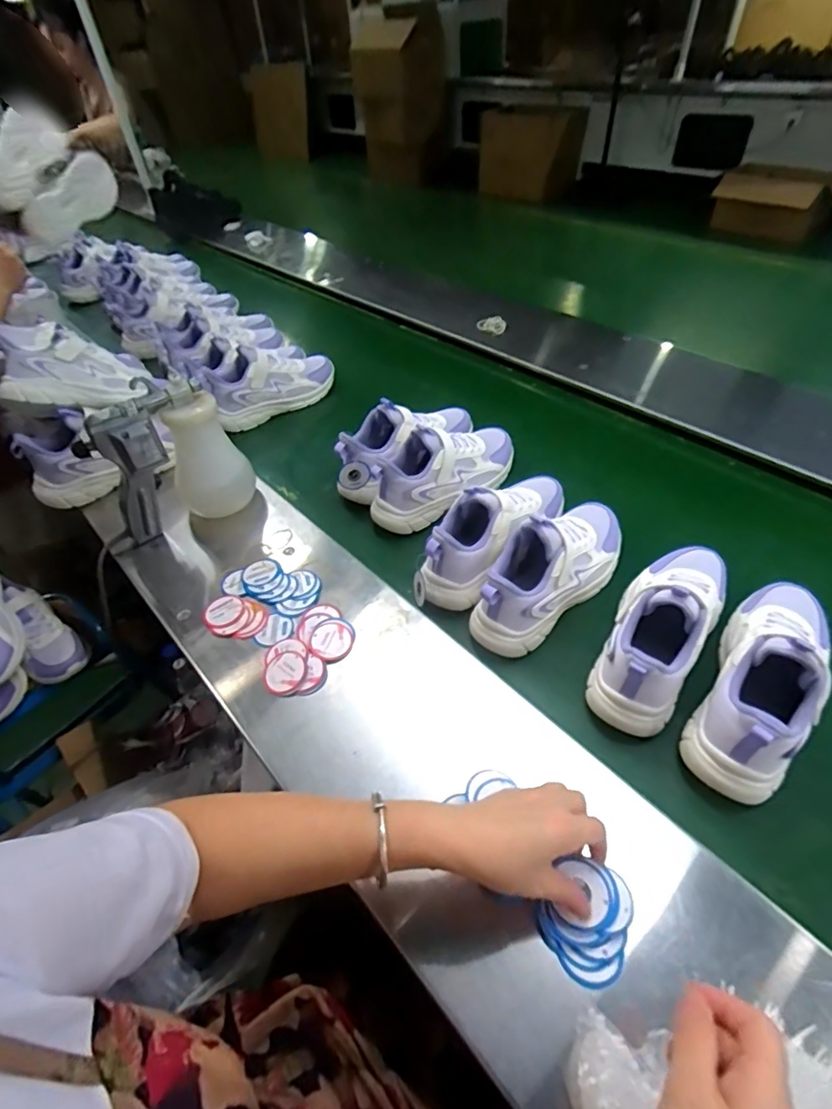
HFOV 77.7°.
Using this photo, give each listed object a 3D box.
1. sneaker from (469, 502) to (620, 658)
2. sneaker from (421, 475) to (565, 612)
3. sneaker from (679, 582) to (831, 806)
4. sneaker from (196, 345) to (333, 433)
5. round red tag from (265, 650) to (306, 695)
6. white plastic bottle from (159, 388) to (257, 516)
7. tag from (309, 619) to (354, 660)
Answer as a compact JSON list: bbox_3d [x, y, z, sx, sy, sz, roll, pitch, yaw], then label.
[{"bbox_3d":[0.168,0.007,0.621,0.257,0.113,0.094,-35,56,-23],"label":"sneaker"},{"bbox_3d":[0.097,-0.046,0.669,0.095,0.102,0.256,33,59,28],"label":"sneaker"},{"bbox_3d":[0.357,0.114,0.507,0.101,0.120,0.245,28,57,25],"label":"sneaker"},{"bbox_3d":[-0.275,-0.332,0.988,0.256,0.114,0.087,-29,53,-18],"label":"sneaker"},{"bbox_3d":[-0.145,0.130,0.572,0.045,0.004,0.048,-3,53,4],"label":"round red tag"},{"bbox_3d":[-0.290,-0.135,0.730,0.085,0.168,0.090,3,50,6],"label":"white plastic bottle"},{"bbox_3d":[-0.098,0.098,0.598,0.050,0.008,0.046,-3,49,4],"label":"tag"}]

